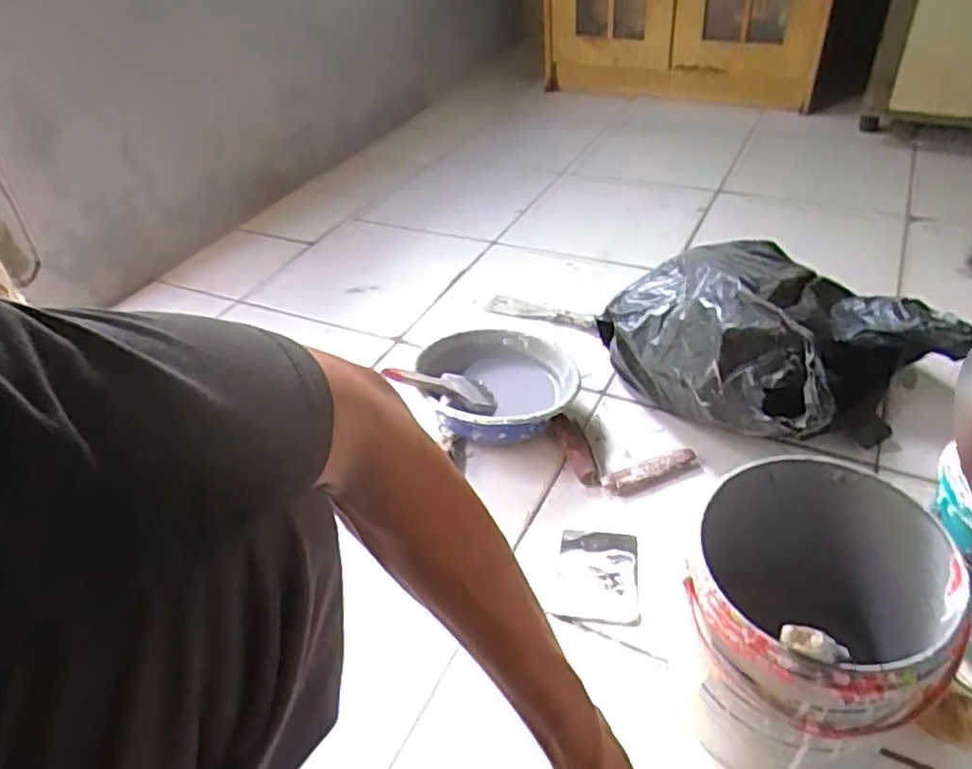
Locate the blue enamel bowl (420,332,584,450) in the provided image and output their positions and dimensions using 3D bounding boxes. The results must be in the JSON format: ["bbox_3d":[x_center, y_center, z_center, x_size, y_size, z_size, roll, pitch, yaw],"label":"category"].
[{"bbox_3d":[0.021,0.005,0.858,0.181,0.083,0.192,-4,40,3],"label":"blue enamel bowl"}]

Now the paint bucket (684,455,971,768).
[{"bbox_3d":[0.240,0.189,0.524,0.167,0.193,0.179,15,44,24],"label":"paint bucket"}]

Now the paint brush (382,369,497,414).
[{"bbox_3d":[-0.056,-0.002,0.823,0.151,0.011,0.071,17,26,-36],"label":"paint brush"}]

